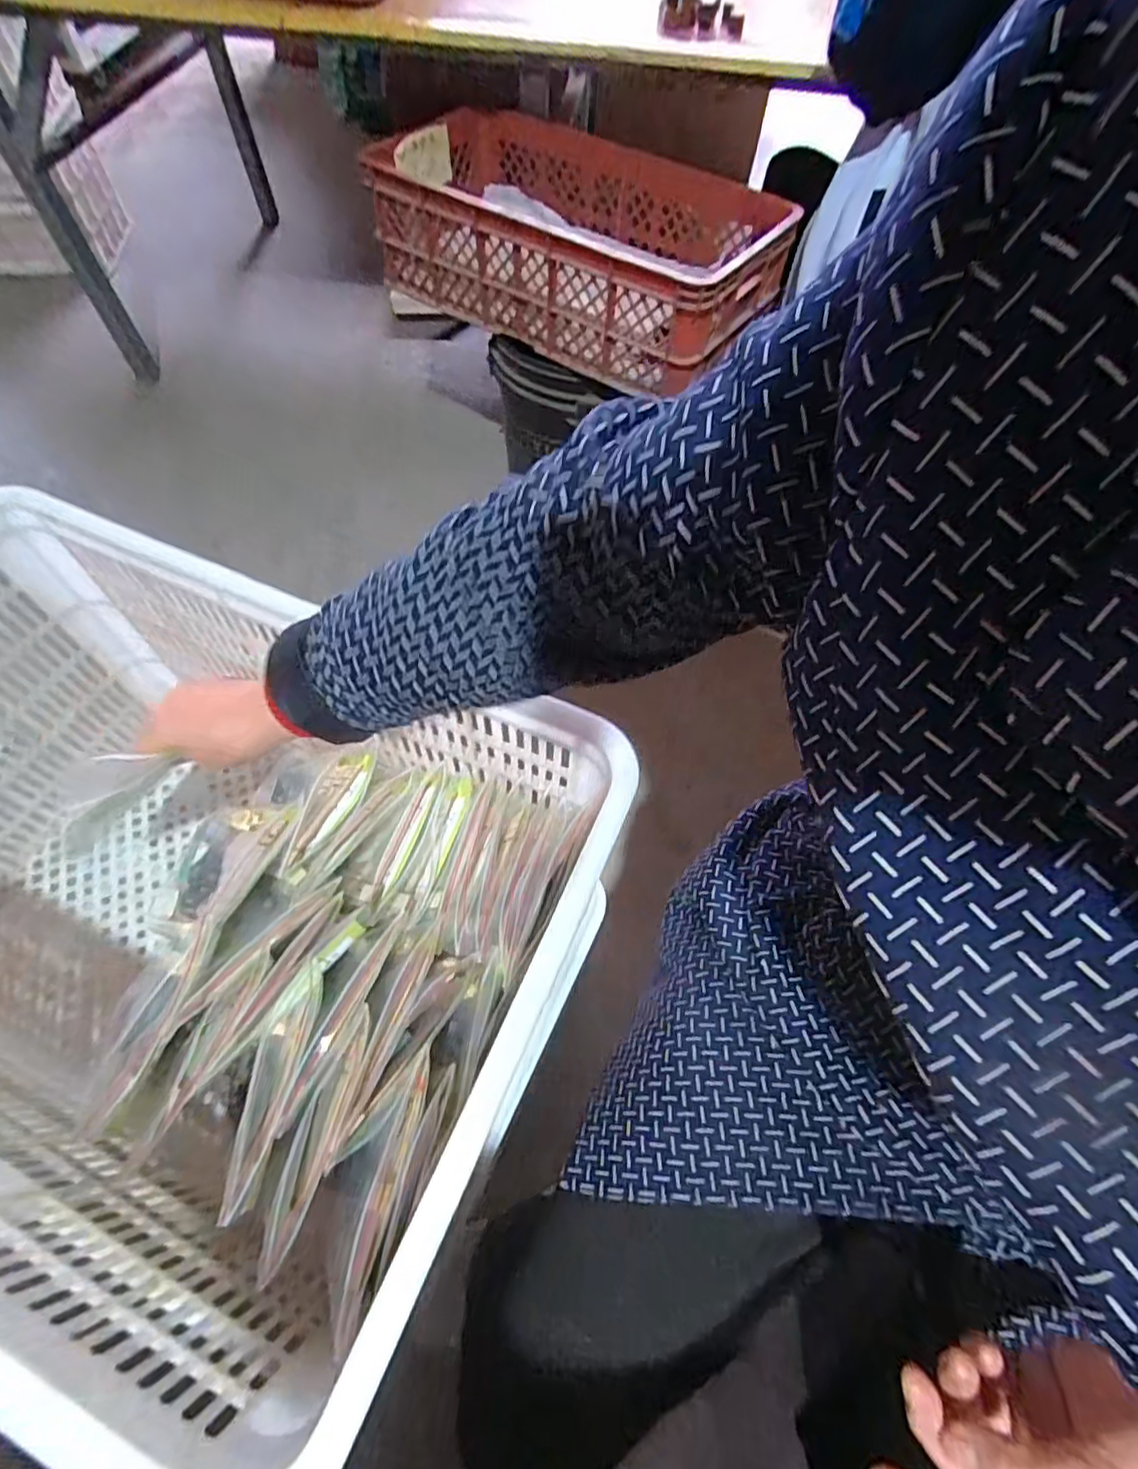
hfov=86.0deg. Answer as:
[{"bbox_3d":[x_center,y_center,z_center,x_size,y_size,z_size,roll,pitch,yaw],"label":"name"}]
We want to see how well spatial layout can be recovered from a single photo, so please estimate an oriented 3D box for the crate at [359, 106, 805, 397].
[{"bbox_3d":[0.017,-0.848,1.051,0.664,0.191,0.355,31,63,13],"label":"crate"}]

